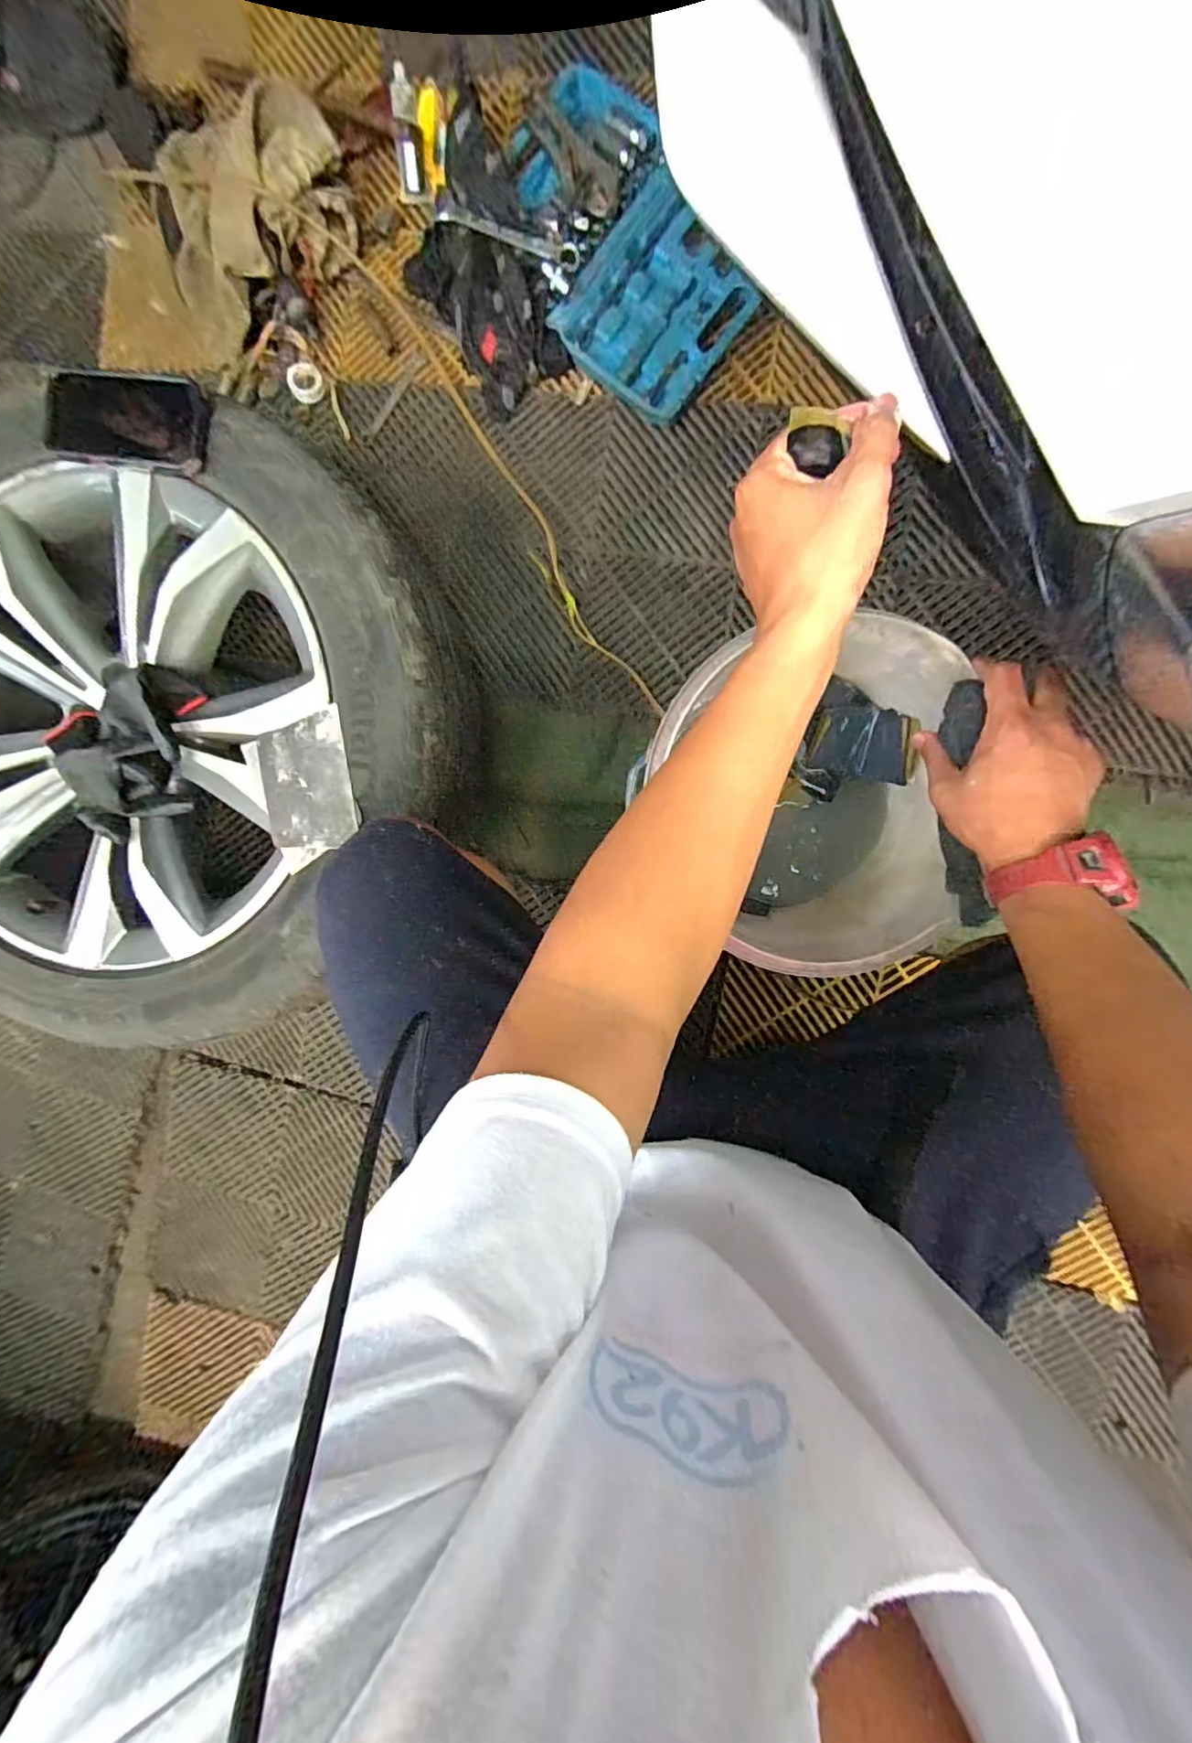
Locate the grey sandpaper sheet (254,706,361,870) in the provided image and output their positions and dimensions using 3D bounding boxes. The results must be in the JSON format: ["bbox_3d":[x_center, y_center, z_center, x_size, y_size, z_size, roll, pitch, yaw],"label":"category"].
[{"bbox_3d":[-0.298,-0.085,0.595,0.099,0.011,0.148,-12,86,10],"label":"grey sandpaper sheet"}]

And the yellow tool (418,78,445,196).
[{"bbox_3d":[-0.220,-0.996,0.769,0.030,0.028,0.125,-1,94,7],"label":"yellow tool"}]

